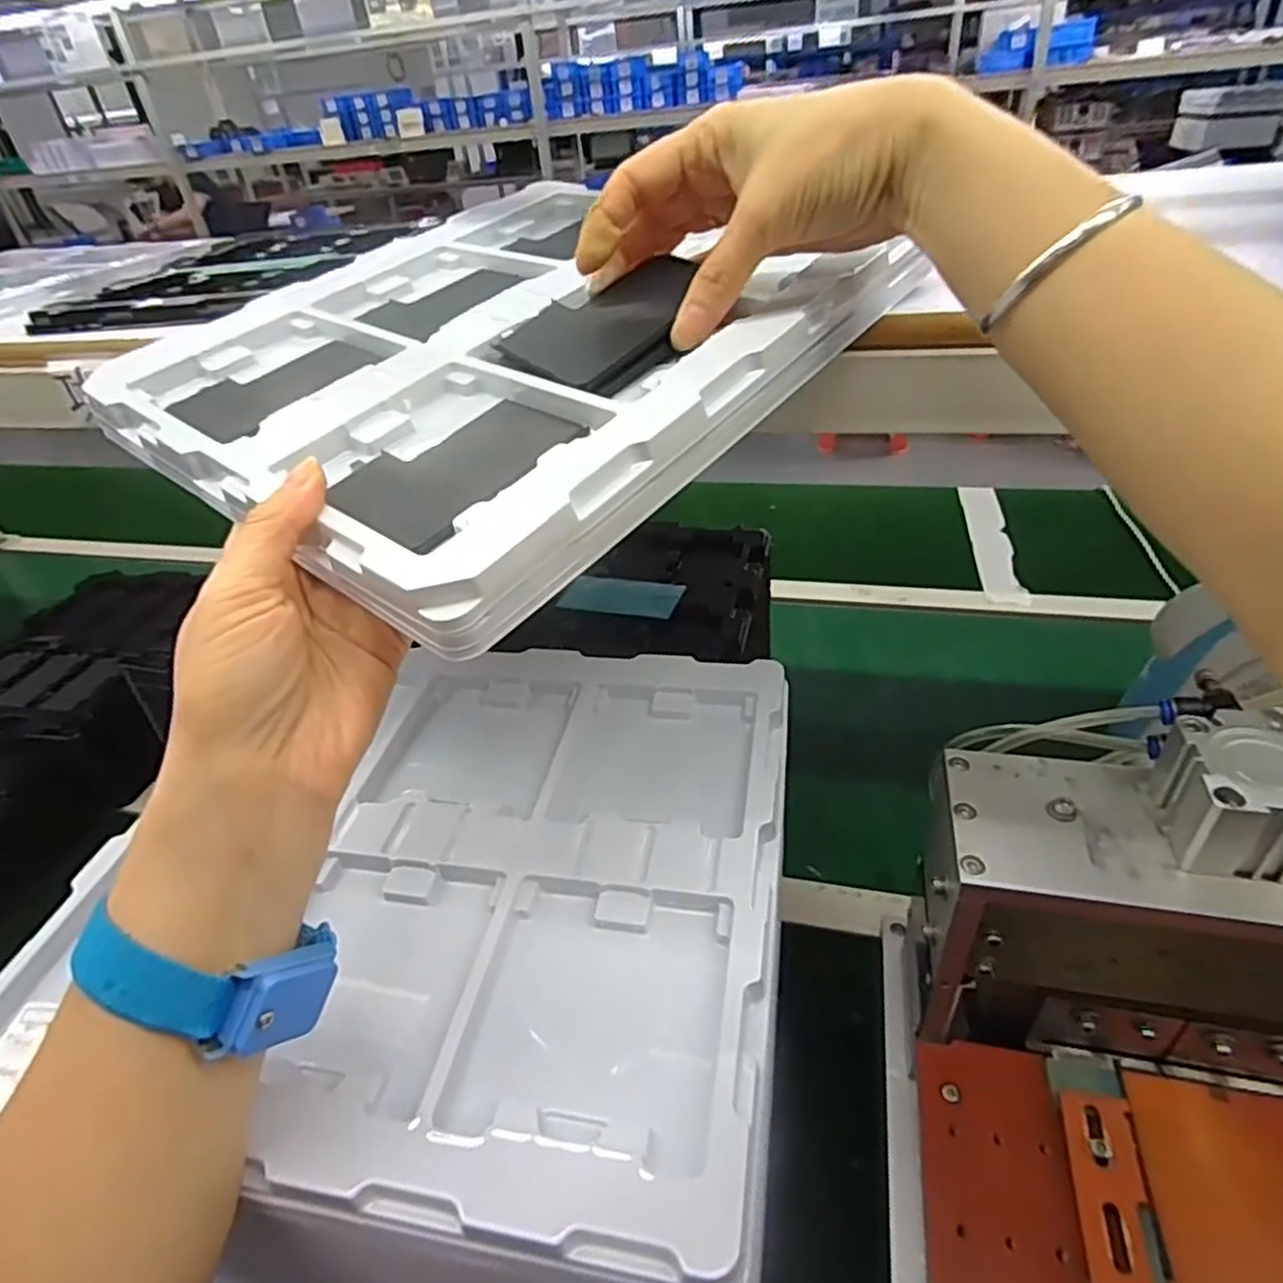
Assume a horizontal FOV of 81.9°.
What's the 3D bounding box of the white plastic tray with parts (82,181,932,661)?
[{"bbox_3d":[-0.070,-0.139,0.345,0.282,0.026,0.278,31,60,32],"label":"white plastic tray with parts"}]

